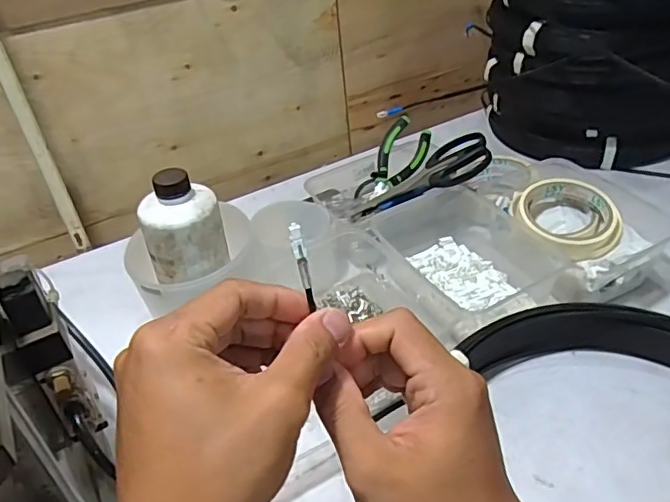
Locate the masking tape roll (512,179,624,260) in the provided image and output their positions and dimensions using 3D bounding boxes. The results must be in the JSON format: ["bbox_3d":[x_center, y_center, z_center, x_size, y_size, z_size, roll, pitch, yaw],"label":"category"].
[{"bbox_3d":[0.231,-0.038,0.566,0.097,0.030,0.101,-4,38,3],"label":"masking tape roll"}]

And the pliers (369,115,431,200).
[{"bbox_3d":[0.078,-0.108,0.692,0.050,0.014,0.108,30,80,2],"label":"pliers"}]

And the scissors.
[{"bbox_3d":[0.095,-0.080,0.656,0.173,0.020,0.062,-27,31,26],"label":"scissors"}]

